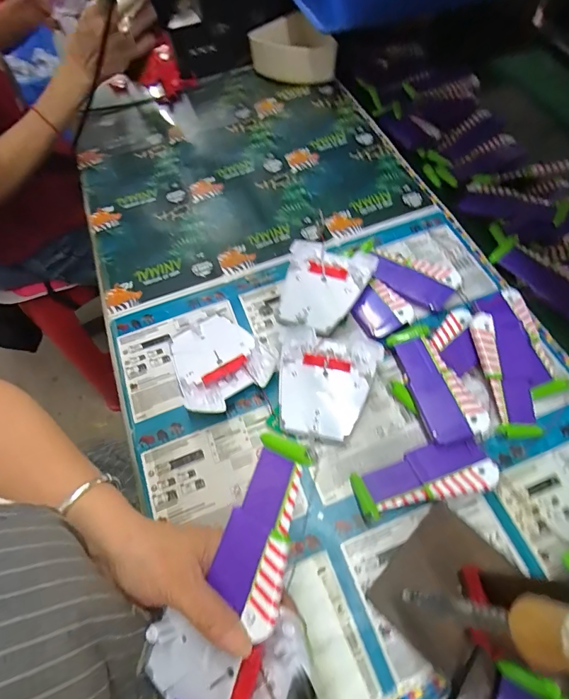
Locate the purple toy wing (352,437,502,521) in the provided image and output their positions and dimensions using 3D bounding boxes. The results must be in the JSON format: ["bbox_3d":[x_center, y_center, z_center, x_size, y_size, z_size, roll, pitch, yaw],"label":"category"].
[{"bbox_3d":[0.122,0.113,0.351,0.119,0.020,0.047,-13,62,-3],"label":"purple toy wing"}]

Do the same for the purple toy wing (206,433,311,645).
[{"bbox_3d":[-0.016,0.118,0.263,0.047,0.017,0.115,13,78,11],"label":"purple toy wing"}]

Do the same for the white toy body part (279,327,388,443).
[{"bbox_3d":[0.038,0.033,0.393,0.095,0.029,0.107,13,64,11],"label":"white toy body part"}]

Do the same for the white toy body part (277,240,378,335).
[{"bbox_3d":[0.038,-0.074,0.450,0.099,0.031,0.112,27,67,17],"label":"white toy body part"}]

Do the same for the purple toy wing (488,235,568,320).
[{"bbox_3d":[0.300,-0.083,0.454,0.043,0.022,0.121,-37,65,-15],"label":"purple toy wing"}]

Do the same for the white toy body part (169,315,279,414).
[{"bbox_3d":[-0.071,0.011,0.418,0.093,0.023,0.103,-30,64,-12],"label":"white toy body part"}]

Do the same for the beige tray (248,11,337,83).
[{"bbox_3d":[0.017,-0.499,0.667,0.141,0.068,0.109,3,62,6],"label":"beige tray"}]

